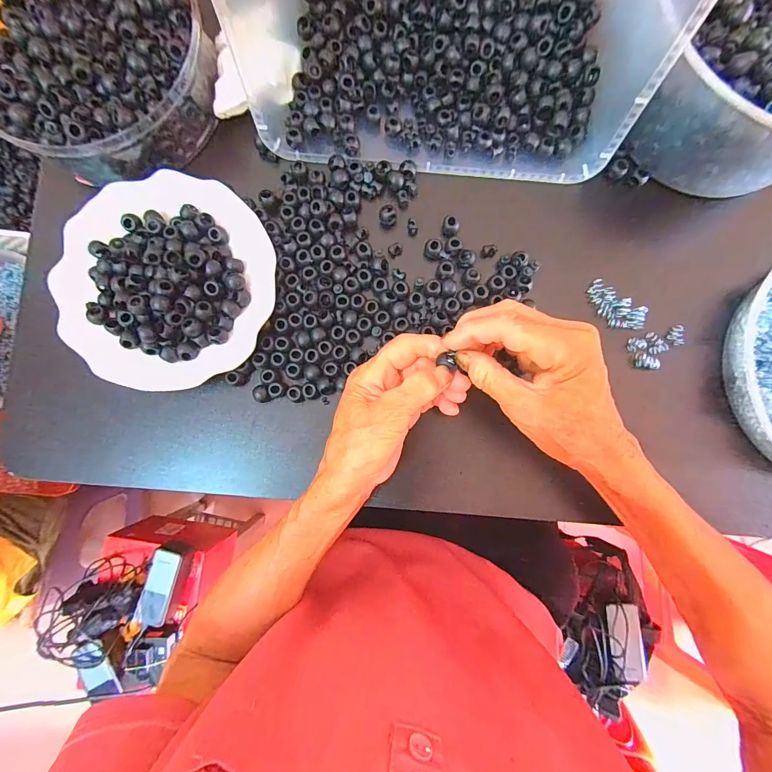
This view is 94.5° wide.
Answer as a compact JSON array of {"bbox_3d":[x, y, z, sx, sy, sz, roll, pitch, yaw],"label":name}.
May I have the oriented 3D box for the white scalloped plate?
[{"bbox_3d":[-0.186,-0.091,0.303,0.178,0.031,0.180,0,85,1],"label":"white scalloped plate"}]

